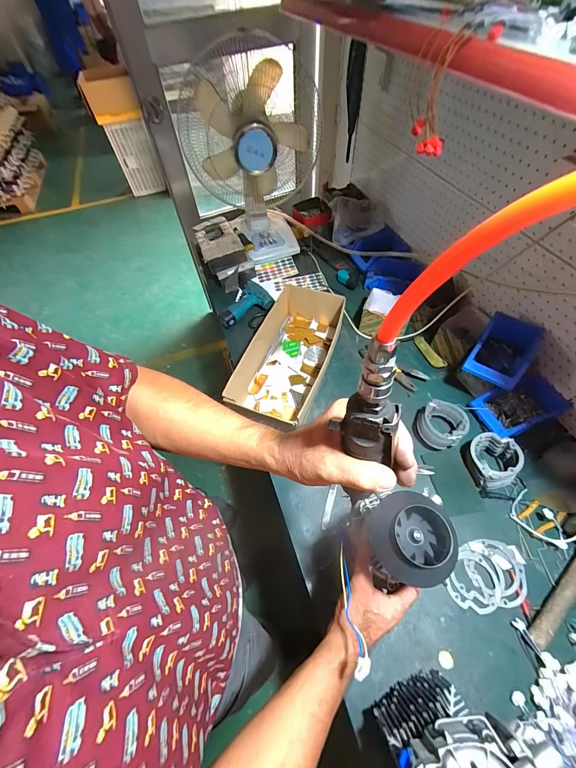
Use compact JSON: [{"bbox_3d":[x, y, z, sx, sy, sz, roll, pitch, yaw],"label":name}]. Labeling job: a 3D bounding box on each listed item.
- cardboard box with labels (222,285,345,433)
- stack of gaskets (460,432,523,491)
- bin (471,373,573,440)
[{"bbox_3d":[0.012,-0.093,0.839,0.198,0.153,0.389,20,60,15],"label":"cardboard box with labels"},{"bbox_3d":[0.470,0.177,0.685,0.100,0.083,0.109,-12,57,-5],"label":"stack of gaskets"},{"bbox_3d":[0.575,0.060,0.751,0.199,0.068,0.126,-22,59,-11],"label":"bin"}]

